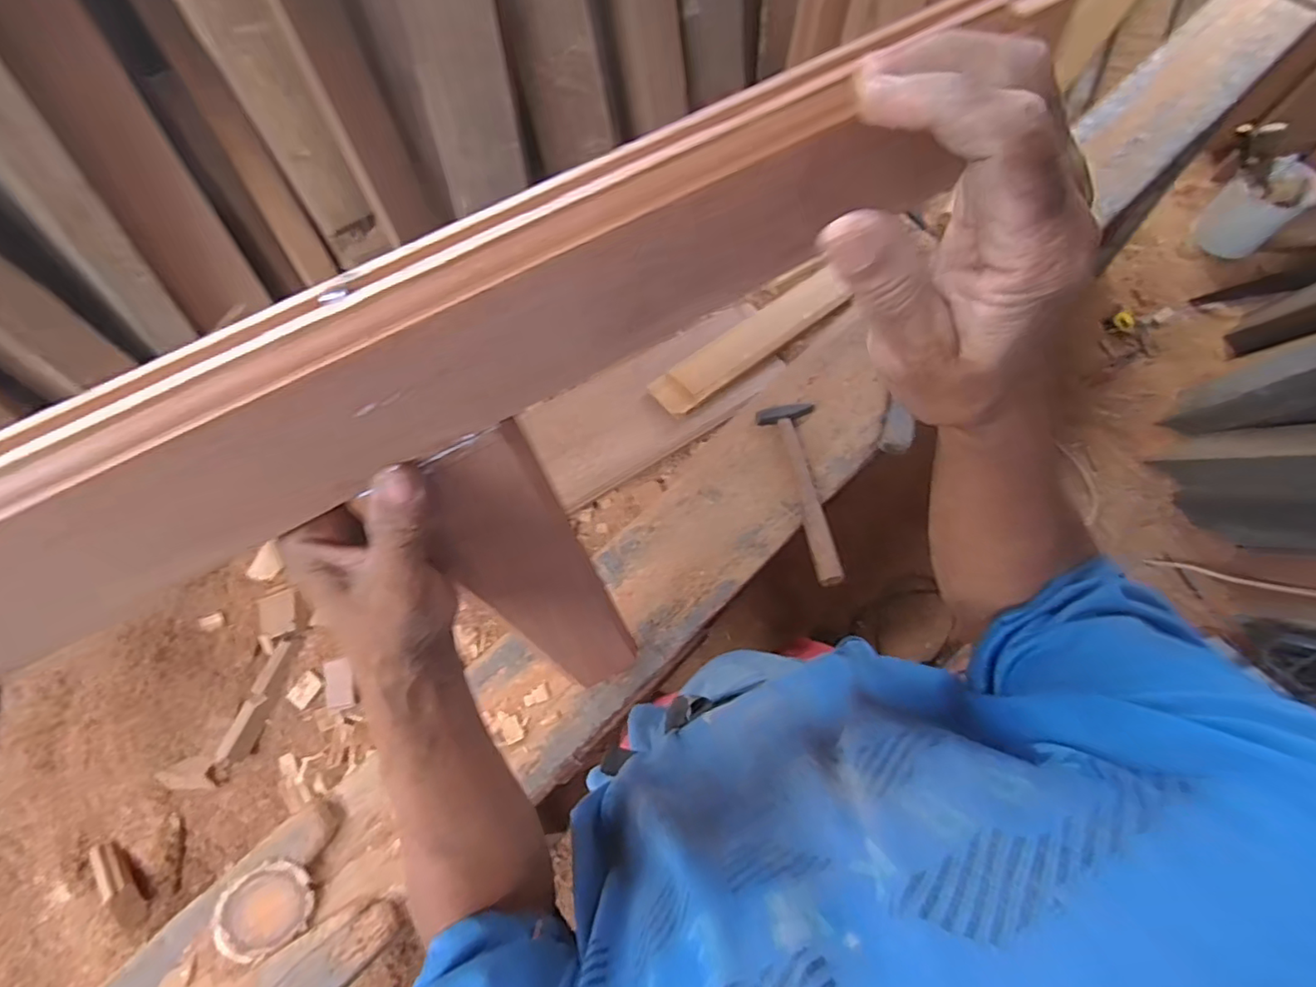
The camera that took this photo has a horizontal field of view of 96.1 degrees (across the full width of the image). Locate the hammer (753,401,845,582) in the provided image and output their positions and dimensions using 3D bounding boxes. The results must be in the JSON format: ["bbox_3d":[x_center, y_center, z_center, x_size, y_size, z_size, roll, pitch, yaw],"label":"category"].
[{"bbox_3d":[0.226,-0.009,0.866,0.073,0.048,0.282,-15,70,-3],"label":"hammer"}]

